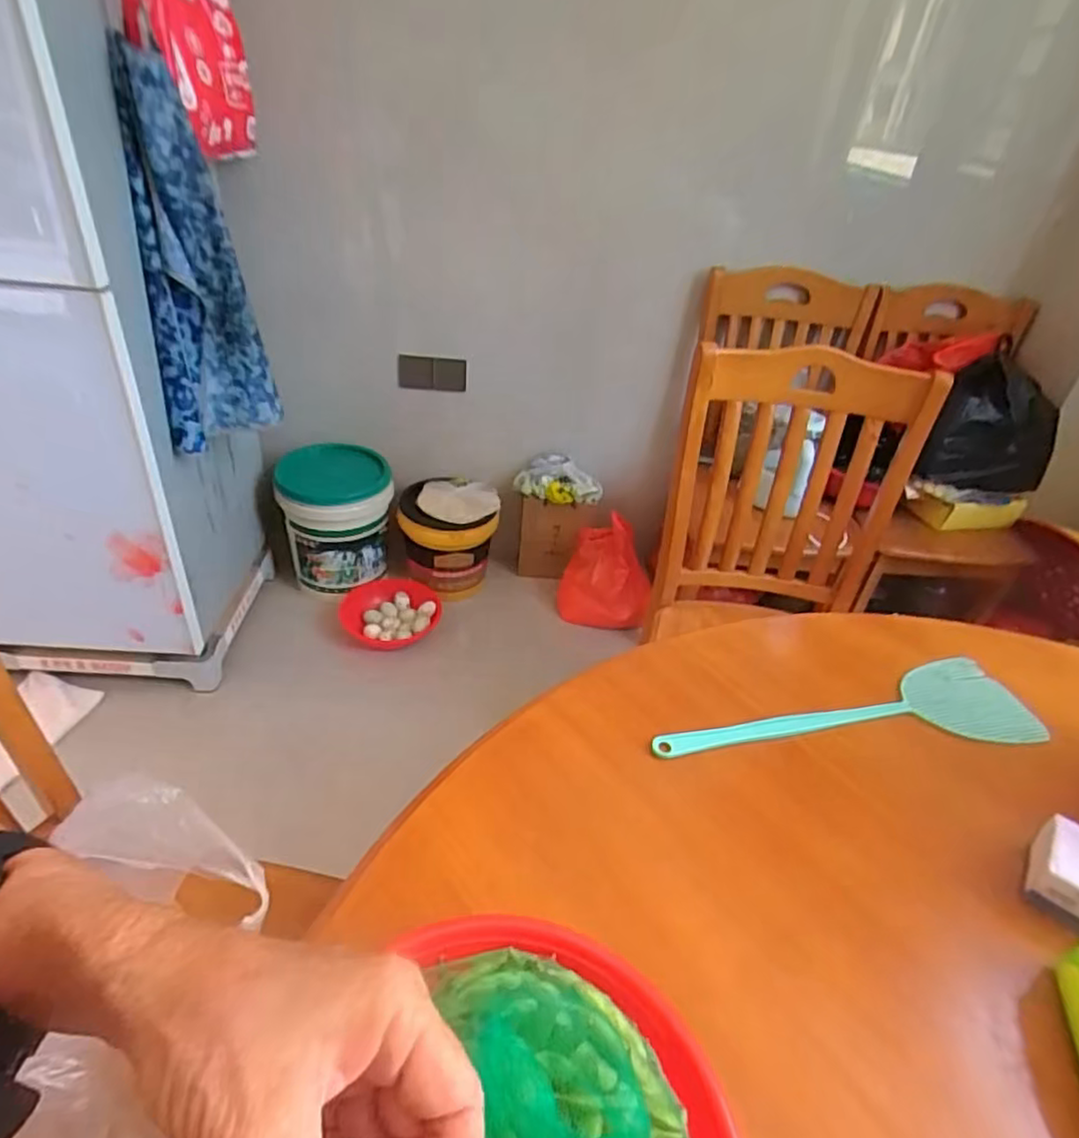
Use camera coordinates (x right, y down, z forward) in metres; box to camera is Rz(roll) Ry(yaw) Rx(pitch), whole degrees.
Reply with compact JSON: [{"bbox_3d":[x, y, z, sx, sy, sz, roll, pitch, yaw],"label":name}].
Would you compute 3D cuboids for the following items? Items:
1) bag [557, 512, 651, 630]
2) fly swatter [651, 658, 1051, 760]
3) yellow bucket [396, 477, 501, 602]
[{"bbox_3d":[0.169,0.032,1.827,0.180,0.252,0.258,-5,36,-17],"label":"bag"},{"bbox_3d":[0.298,0.141,0.652,0.404,0.010,0.100,-2,36,-13],"label":"fly swatter"},{"bbox_3d":[-0.253,-0.086,1.876,0.249,0.289,0.249,5,34,-3],"label":"yellow bucket"}]

